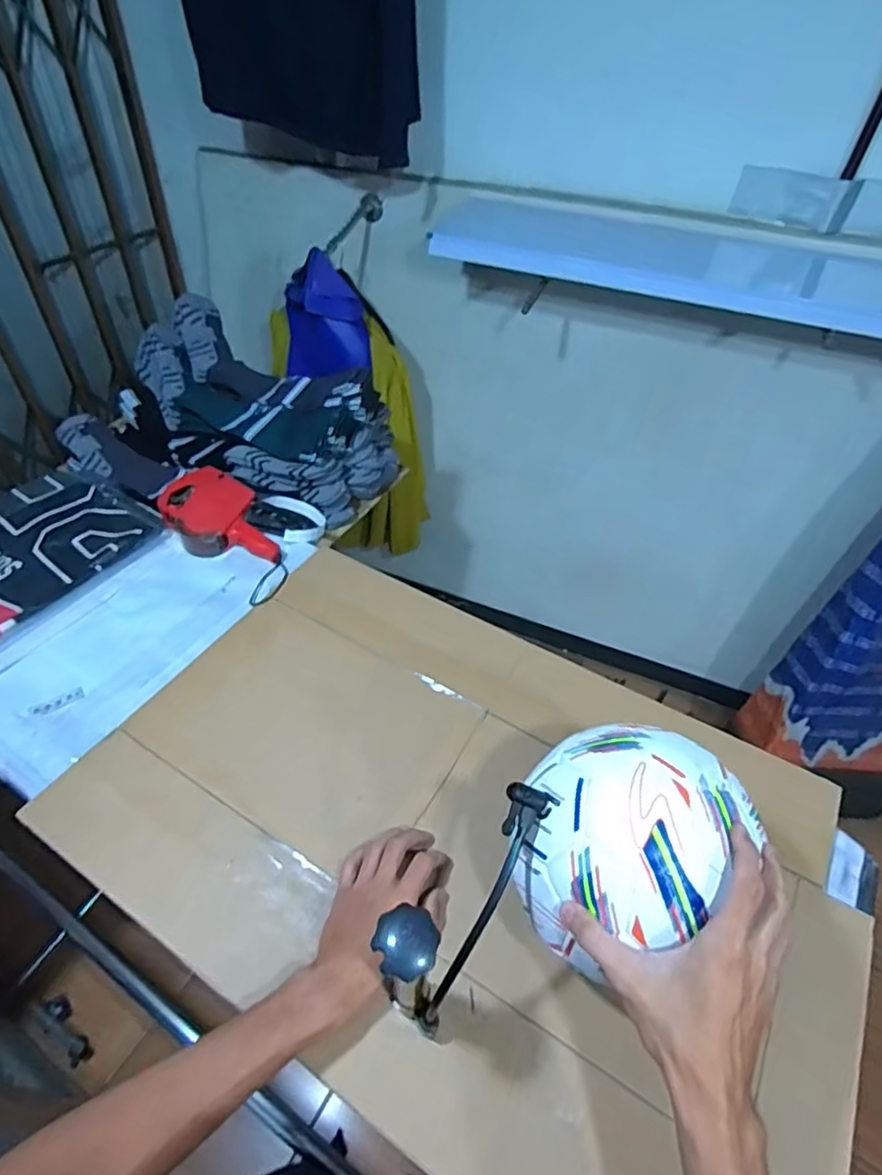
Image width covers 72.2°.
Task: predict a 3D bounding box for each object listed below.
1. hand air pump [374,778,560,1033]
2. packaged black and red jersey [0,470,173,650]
[{"bbox_3d":[0.020,0.264,0.507,0.051,0.175,0.168,29,52,22],"label":"hand air pump"},{"bbox_3d":[-0.654,-0.050,0.896,0.314,0.029,0.393,26,51,19],"label":"packaged black and red jersey"}]

